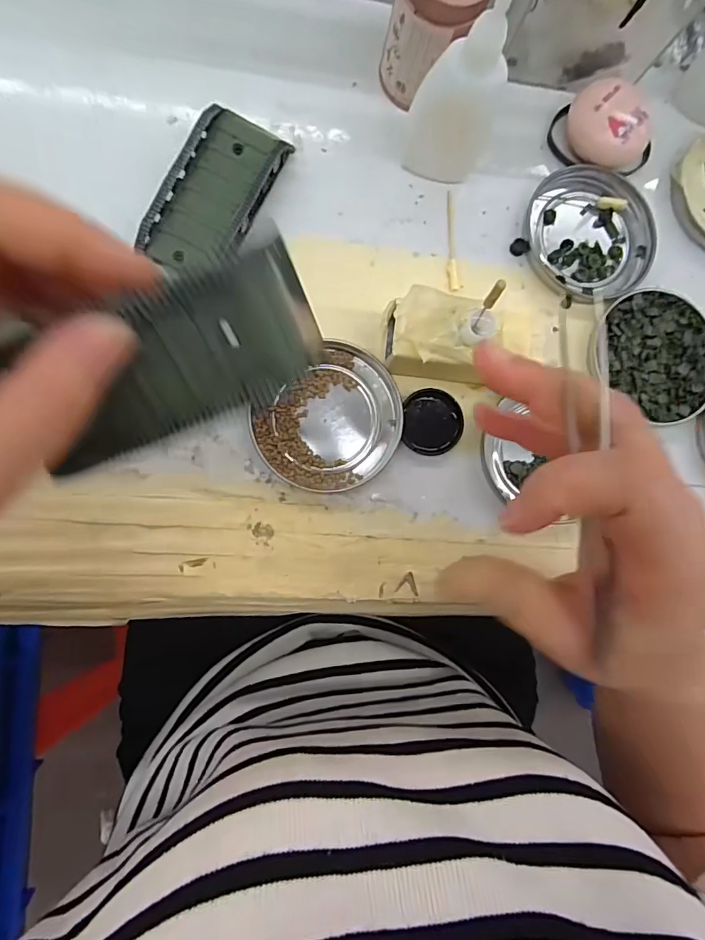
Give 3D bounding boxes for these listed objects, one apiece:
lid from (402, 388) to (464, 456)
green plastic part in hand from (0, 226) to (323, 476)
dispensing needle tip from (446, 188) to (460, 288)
[{"bbox_3d":[0.044,-0.026,0.270,0.031,0.011,0.036,5,86,-7],"label":"lid"},{"bbox_3d":[-0.054,-0.033,0.143,0.087,0.009,0.045,-23,128,-5],"label":"green plastic part in hand"},{"bbox_3d":[0.056,-0.132,0.281,0.006,0.004,0.059,-2,87,-8],"label":"dispensing needle tip"}]

